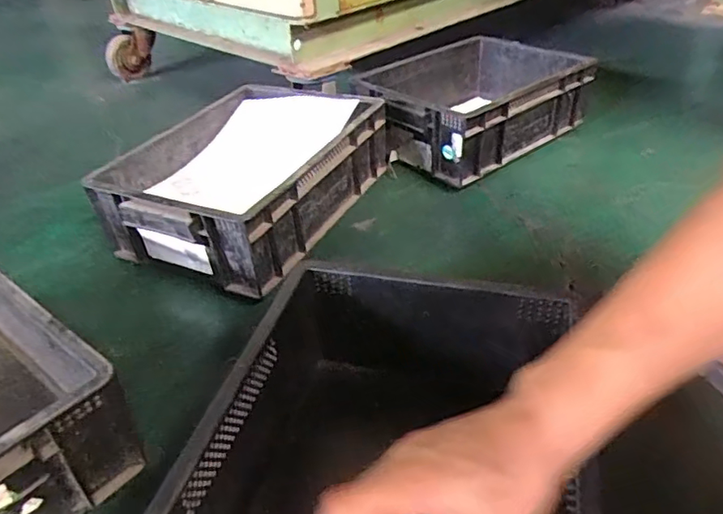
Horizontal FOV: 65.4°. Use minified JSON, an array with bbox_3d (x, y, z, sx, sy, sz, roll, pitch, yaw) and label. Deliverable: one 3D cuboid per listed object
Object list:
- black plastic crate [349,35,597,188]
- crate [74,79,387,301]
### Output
[{"bbox_3d":[0.187,-0.257,0.946,0.370,0.120,0.244,-28,44,-32],"label":"black plastic crate"},{"bbox_3d":[-0.142,-0.110,0.744,0.229,0.114,0.347,17,40,23],"label":"crate"}]

